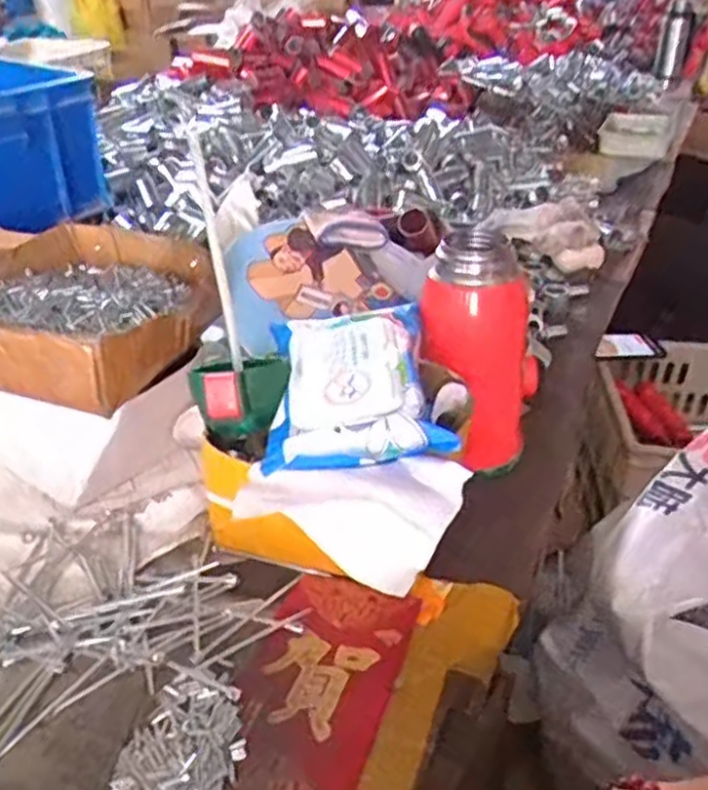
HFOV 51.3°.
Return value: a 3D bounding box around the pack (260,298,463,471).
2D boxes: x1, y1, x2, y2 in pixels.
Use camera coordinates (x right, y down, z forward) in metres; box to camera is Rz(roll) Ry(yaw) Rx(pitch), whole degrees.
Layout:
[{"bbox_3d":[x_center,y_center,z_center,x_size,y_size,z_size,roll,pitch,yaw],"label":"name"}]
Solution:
[{"bbox_3d":[-0.002,-0.011,0.484,0.109,0.038,0.156,-2,32,-5],"label":"pack"}]

